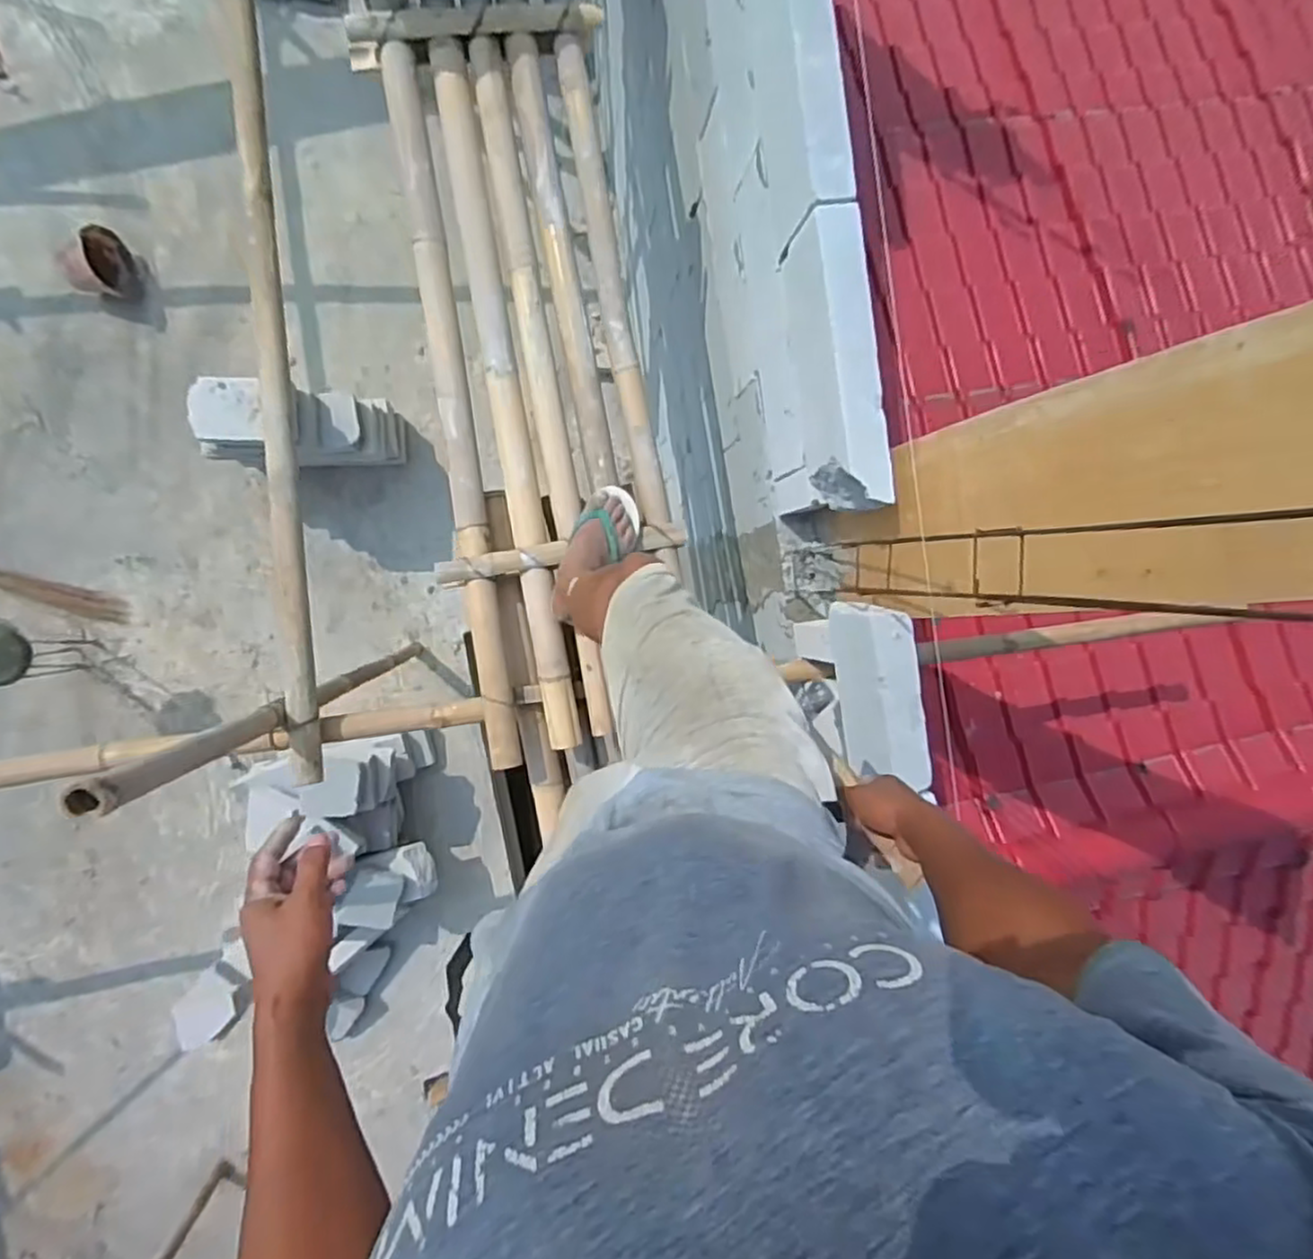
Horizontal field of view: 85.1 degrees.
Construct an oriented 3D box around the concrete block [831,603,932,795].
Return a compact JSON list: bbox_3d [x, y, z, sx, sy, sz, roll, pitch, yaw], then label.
[{"bbox_3d":[0.413,0.115,1.338,0.087,0.192,0.350,-7,94,-8],"label":"concrete block"}]

